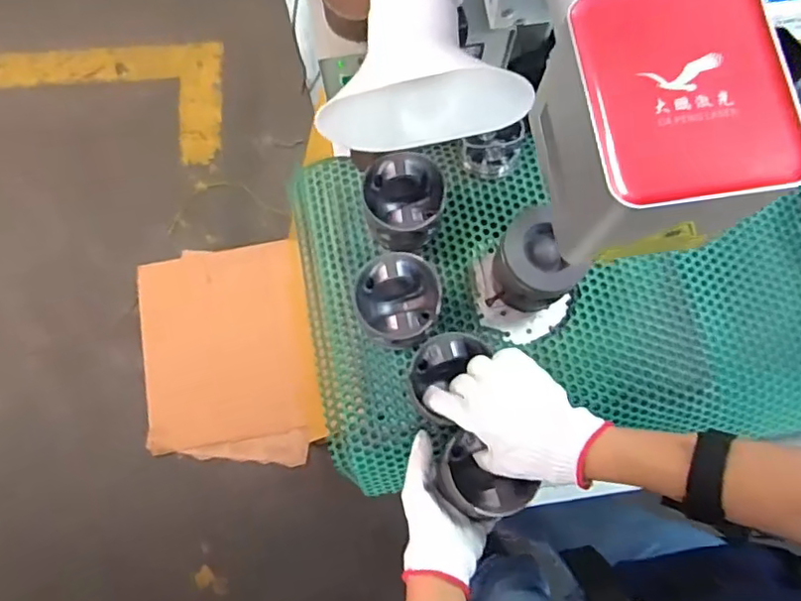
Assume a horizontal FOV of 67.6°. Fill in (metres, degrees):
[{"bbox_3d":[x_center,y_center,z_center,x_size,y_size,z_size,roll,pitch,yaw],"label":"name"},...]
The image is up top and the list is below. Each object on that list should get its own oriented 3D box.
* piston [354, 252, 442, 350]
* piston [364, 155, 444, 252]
[{"bbox_3d":[-0.003,0.002,0.633,0.087,0.057,0.090,0,76,0],"label":"piston"},{"bbox_3d":[0.006,-0.103,0.659,0.085,0.069,0.096,-10,76,-3],"label":"piston"}]

